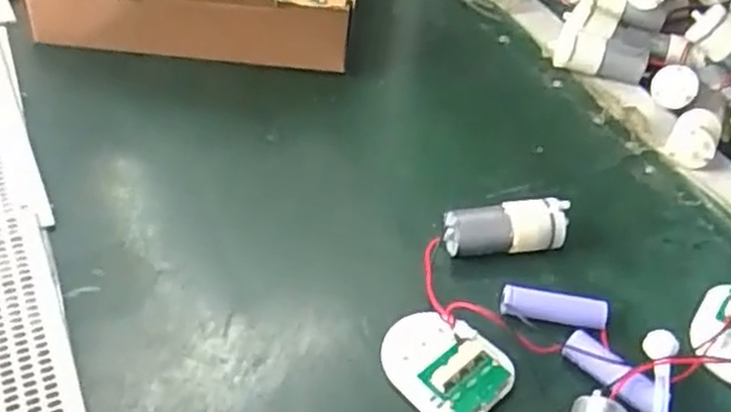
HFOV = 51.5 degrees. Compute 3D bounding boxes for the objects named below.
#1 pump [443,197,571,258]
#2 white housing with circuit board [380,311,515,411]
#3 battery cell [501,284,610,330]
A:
[{"bbox_3d":[0.074,0.013,0.399,0.065,0.026,0.019,-4,45,-9],"label":"pump"},{"bbox_3d":[0.035,0.071,0.345,0.045,0.012,0.058,-31,55,-32],"label":"white housing with circuit board"},{"bbox_3d":[0.093,0.050,0.373,0.051,0.012,0.014,10,44,4],"label":"battery cell"}]

